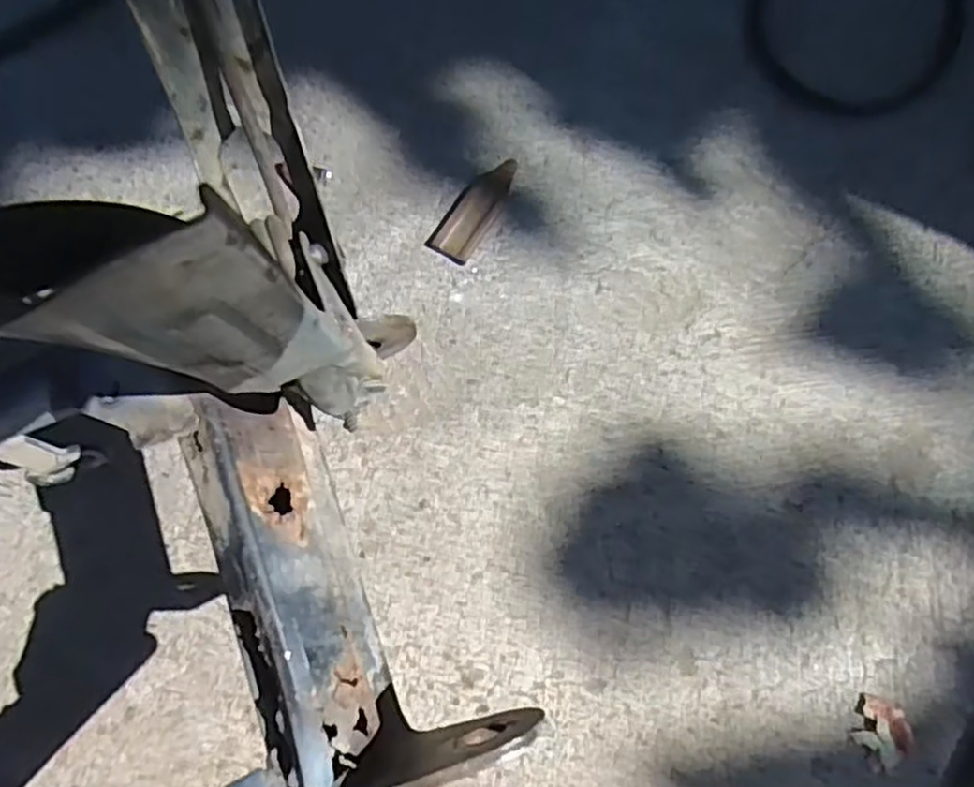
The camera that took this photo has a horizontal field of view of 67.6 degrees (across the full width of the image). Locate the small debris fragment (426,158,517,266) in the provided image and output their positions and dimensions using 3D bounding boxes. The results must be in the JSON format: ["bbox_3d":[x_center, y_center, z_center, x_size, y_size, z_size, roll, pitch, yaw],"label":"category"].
[{"bbox_3d":[-0.005,-0.103,0.402,0.024,0.004,0.067,32,81,6],"label":"small debris fragment"}]

